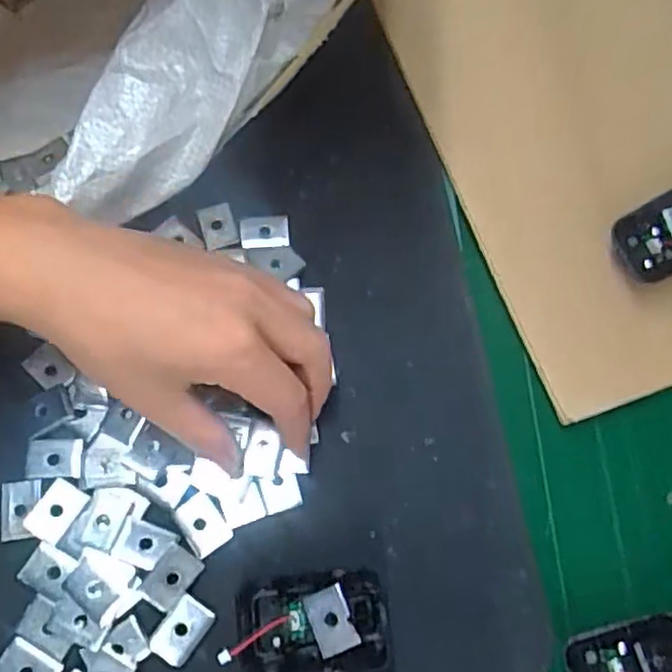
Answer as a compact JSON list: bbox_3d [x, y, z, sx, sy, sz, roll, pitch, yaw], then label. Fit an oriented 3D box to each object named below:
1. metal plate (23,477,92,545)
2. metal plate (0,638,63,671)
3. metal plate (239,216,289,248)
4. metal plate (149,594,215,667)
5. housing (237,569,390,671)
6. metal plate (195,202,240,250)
[{"bbox_3d":[-0.138,0.087,0.329,0.021,0.004,0.028,28,73,8],"label":"metal plate"},{"bbox_3d":[-0.143,0.156,0.308,0.027,0.004,0.019,28,73,8],"label":"metal plate"},{"bbox_3d":[-0.042,-0.060,0.386,0.028,0.004,0.019,-5,71,-3],"label":"metal plate"},{"bbox_3d":[-0.073,0.139,0.314,0.020,0.004,0.028,33,73,9],"label":"metal plate"},{"bbox_3d":[-0.012,0.135,0.309,0.067,0.027,0.044,-7,71,-4],"label":"housing"},{"bbox_3d":[-0.069,-0.064,0.386,0.019,0.004,0.025,-18,72,-7],"label":"metal plate"}]

